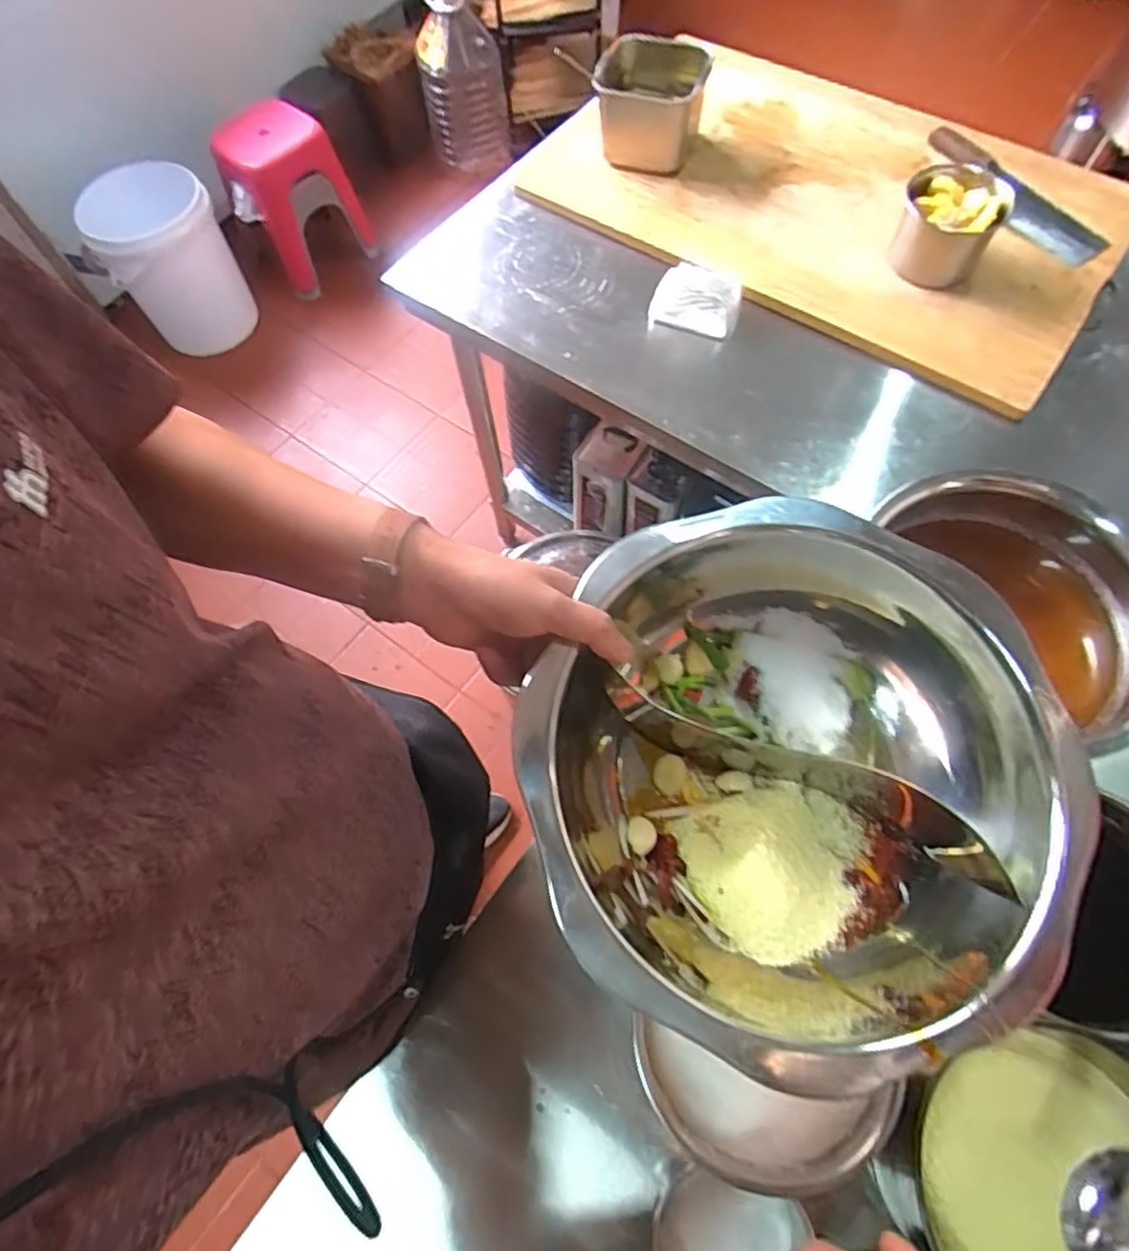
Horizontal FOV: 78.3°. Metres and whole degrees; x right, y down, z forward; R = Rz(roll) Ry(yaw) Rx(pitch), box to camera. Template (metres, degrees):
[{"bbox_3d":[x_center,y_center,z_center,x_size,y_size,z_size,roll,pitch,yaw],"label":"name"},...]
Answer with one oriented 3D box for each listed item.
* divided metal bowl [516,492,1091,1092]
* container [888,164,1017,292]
[{"bbox_3d":[0.158,0.101,0.477,0.323,0.126,0.341,-1,65,2],"label":"divided metal bowl"},{"bbox_3d":[0.540,-0.568,0.978,0.122,0.108,0.140,-35,68,-13],"label":"container"}]

